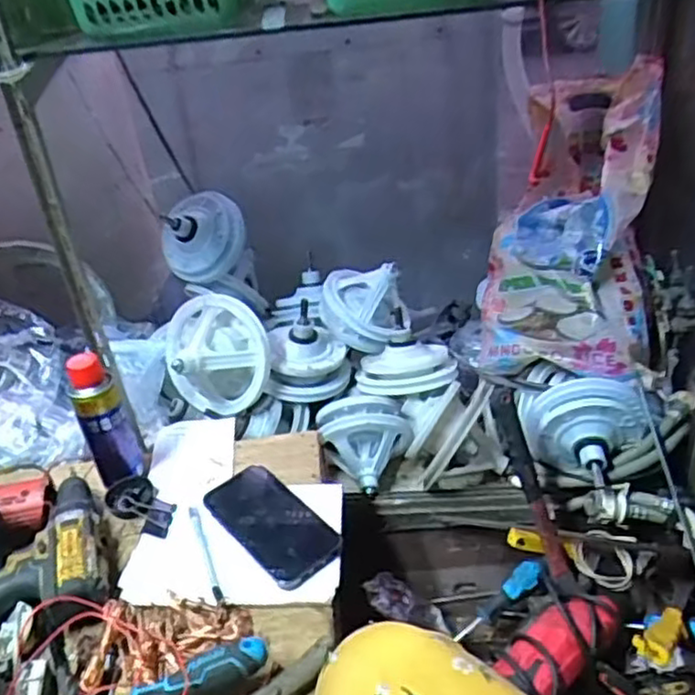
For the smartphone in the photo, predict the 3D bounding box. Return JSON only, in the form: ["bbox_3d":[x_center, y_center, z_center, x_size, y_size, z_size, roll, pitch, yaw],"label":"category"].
[{"bbox_3d":[-0.080,0.184,0.738,0.082,0.016,0.165,-28,38,-30],"label":"smartphone"}]

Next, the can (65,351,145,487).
[{"bbox_3d":[-0.278,0.082,0.800,0.051,0.150,0.045,-19,35,-19],"label":"can"}]

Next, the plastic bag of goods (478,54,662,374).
[{"bbox_3d":[0.309,-0.174,0.970,0.209,0.169,0.411,7,71,21],"label":"plastic bag of goods"}]

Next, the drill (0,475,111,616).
[{"bbox_3d":[-0.339,0.207,0.703,0.185,0.057,0.190,-15,33,-13],"label":"drill"}]

